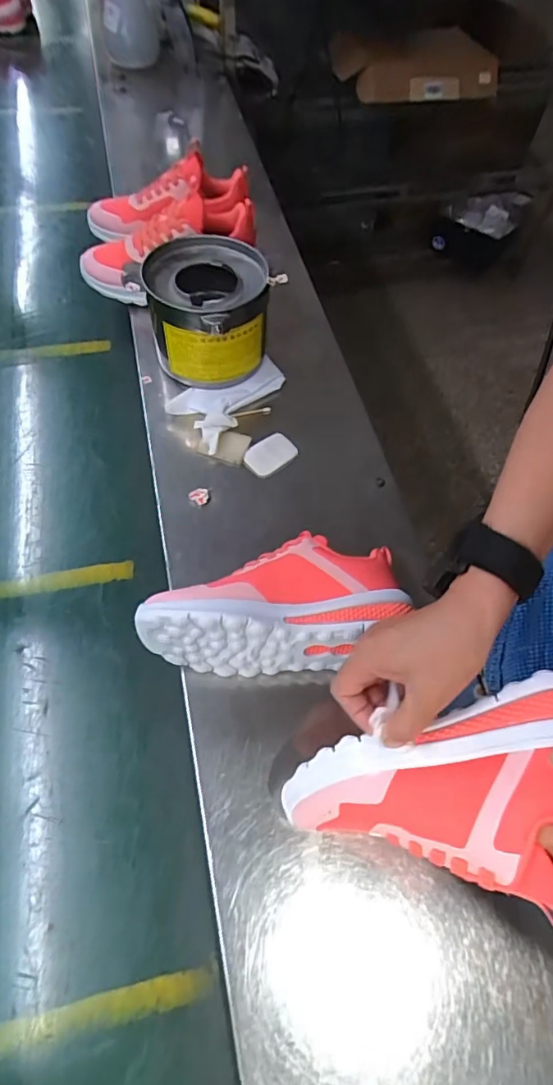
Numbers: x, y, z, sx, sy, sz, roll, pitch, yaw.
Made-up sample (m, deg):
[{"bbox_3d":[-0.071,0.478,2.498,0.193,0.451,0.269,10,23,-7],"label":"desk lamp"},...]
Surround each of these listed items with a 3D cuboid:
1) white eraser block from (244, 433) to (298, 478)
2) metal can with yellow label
[{"bbox_3d":[-0.006,-0.103,0.592,0.059,0.007,0.041,-37,69,-21],"label":"white eraser block"},{"bbox_3d":[-0.080,-0.274,0.618,0.132,0.115,0.146,-3,62,-5],"label":"metal can with yellow label"}]

